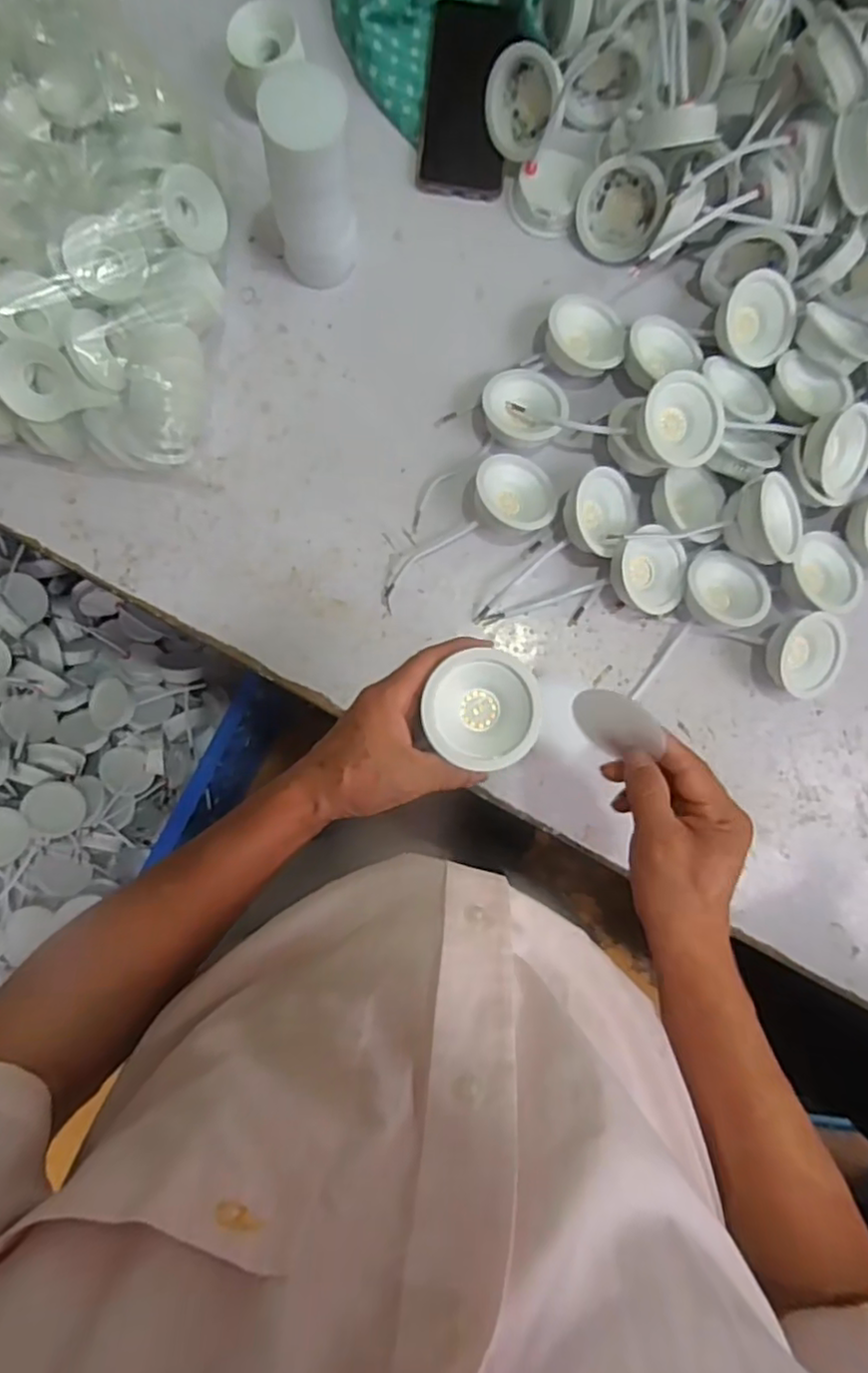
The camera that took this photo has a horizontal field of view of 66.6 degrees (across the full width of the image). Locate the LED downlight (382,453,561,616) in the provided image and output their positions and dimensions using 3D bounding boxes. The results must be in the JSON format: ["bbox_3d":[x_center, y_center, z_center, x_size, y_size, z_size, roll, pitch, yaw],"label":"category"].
[{"bbox_3d":[0.033,-0.120,0.552,0.071,0.040,0.166,40,87,0],"label":"LED downlight"}]

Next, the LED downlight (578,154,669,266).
[{"bbox_3d":[0.160,-0.411,0.566,0.068,0.071,0.025,46,50,-33],"label":"LED downlight"}]

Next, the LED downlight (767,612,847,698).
[{"bbox_3d":[0.316,-0.029,0.562,0.070,0.029,0.070,-6,109,-16],"label":"LED downlight"}]

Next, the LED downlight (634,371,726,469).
[{"bbox_3d":[0.195,-0.212,0.536,0.066,0.036,0.070,-44,106,-7],"label":"LED downlight"}]

